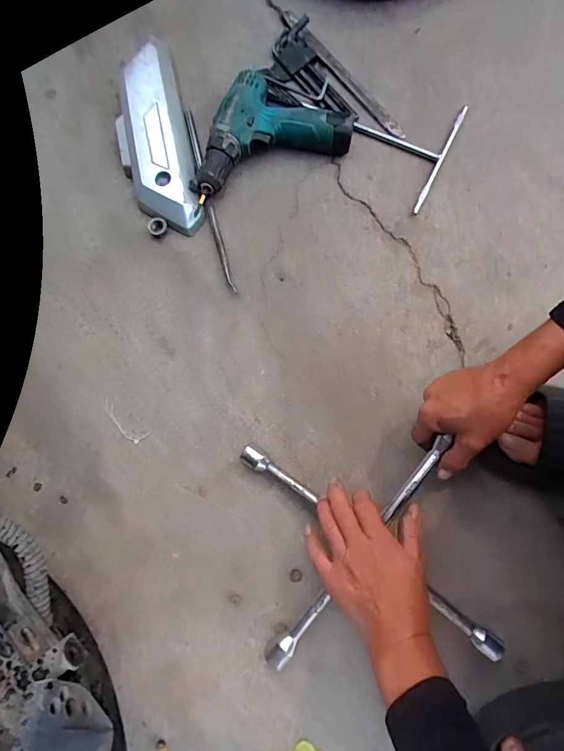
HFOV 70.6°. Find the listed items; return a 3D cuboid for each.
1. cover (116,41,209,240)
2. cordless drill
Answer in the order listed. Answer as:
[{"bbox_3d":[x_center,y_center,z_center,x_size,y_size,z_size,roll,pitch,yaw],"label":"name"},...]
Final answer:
[{"bbox_3d":[-0.181,-0.335,0.566,0.095,0.045,0.279,-14,76,0],"label":"cover"},{"bbox_3d":[-0.033,-0.342,0.559,0.229,0.062,0.130,-23,76,-3],"label":"cordless drill"}]

